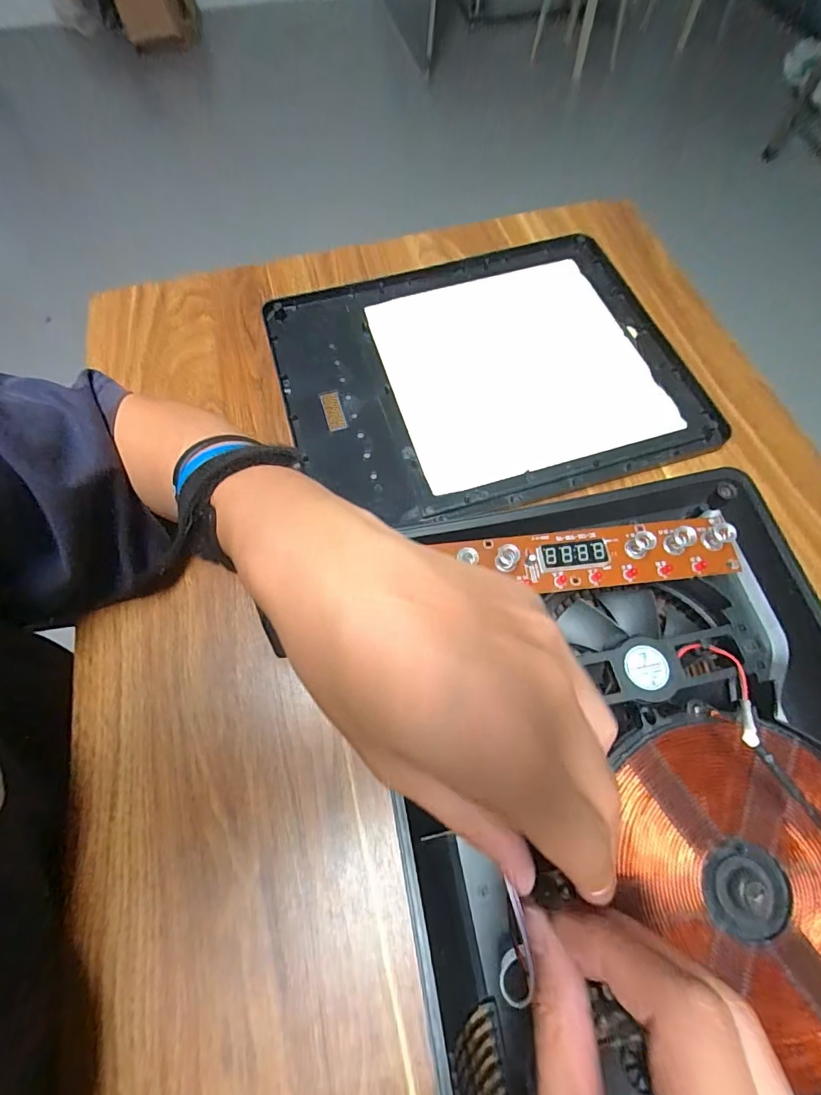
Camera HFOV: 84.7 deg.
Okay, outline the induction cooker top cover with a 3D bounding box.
[{"bbox_3d":[0.062,-0.163,0.414,0.349,0.014,0.275,-15,67,-5],"label":"induction cooker top cover"}]

